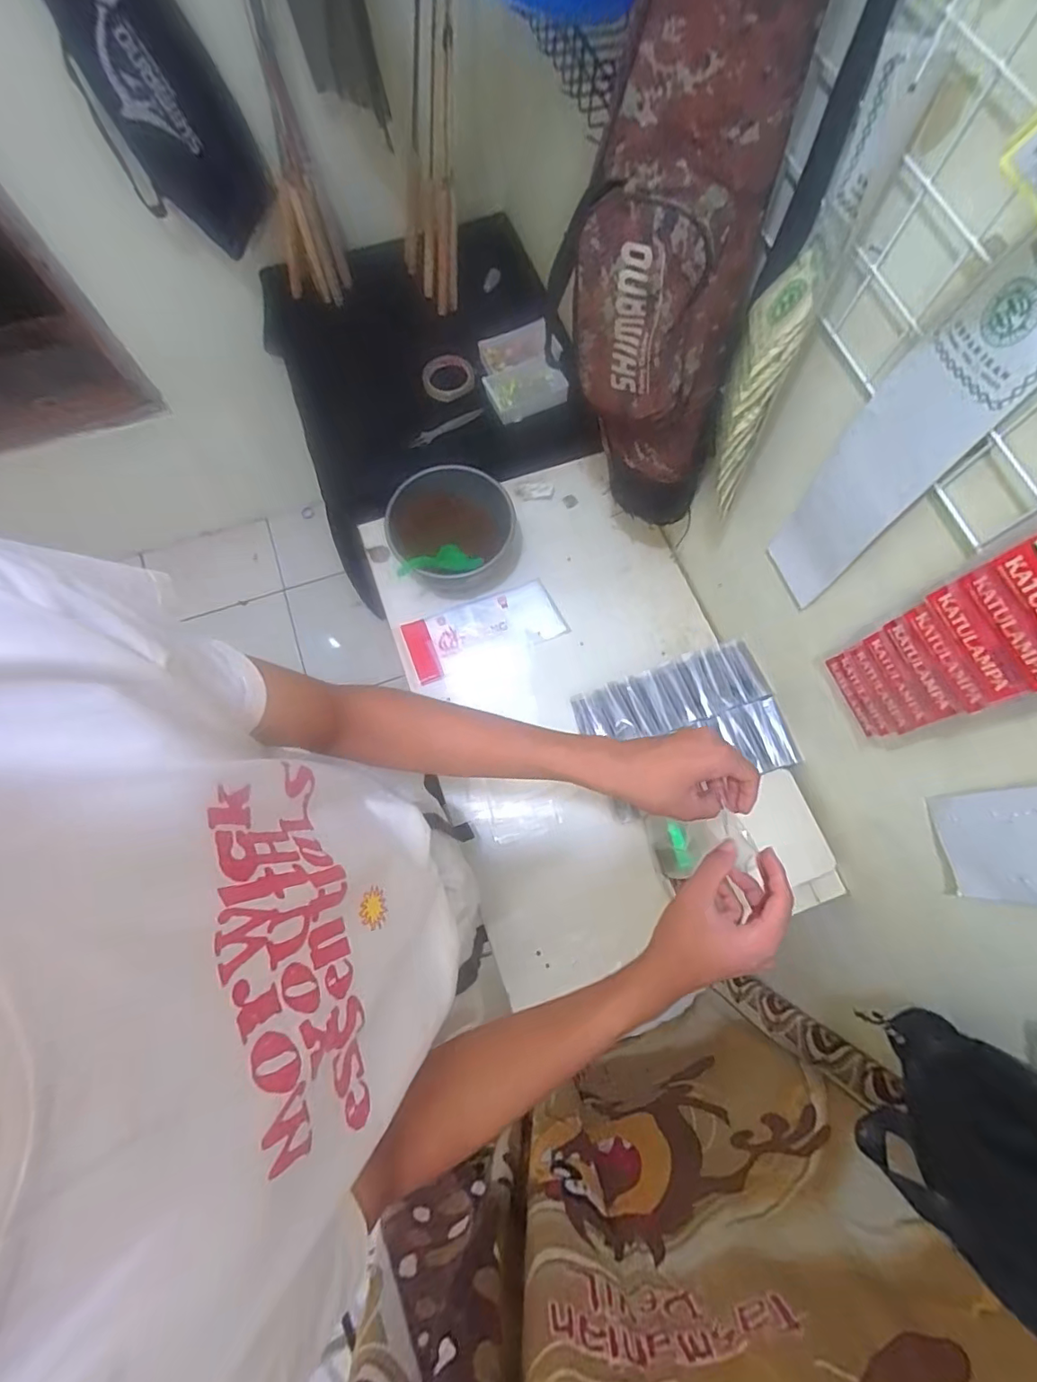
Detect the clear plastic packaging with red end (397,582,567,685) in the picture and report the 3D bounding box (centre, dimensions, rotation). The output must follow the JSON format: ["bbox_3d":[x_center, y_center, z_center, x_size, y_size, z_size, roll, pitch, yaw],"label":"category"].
[{"bbox_3d":[-0.055,-0.099,0.862,0.247,0.008,0.107,-19,74,-7],"label":"clear plastic packaging with red end"}]

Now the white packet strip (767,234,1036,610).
[{"bbox_3d":[0.328,-0.201,0.481,0.018,0.377,0.088,-24,72,-6],"label":"white packet strip"}]

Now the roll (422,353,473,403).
[{"bbox_3d":[-0.130,-0.588,0.990,0.081,0.023,0.094,21,73,6],"label":"roll"}]

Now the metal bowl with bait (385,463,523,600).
[{"bbox_3d":[-0.101,-0.252,0.861,0.201,0.096,0.189,0,72,-1],"label":"metal bowl with bait"}]

